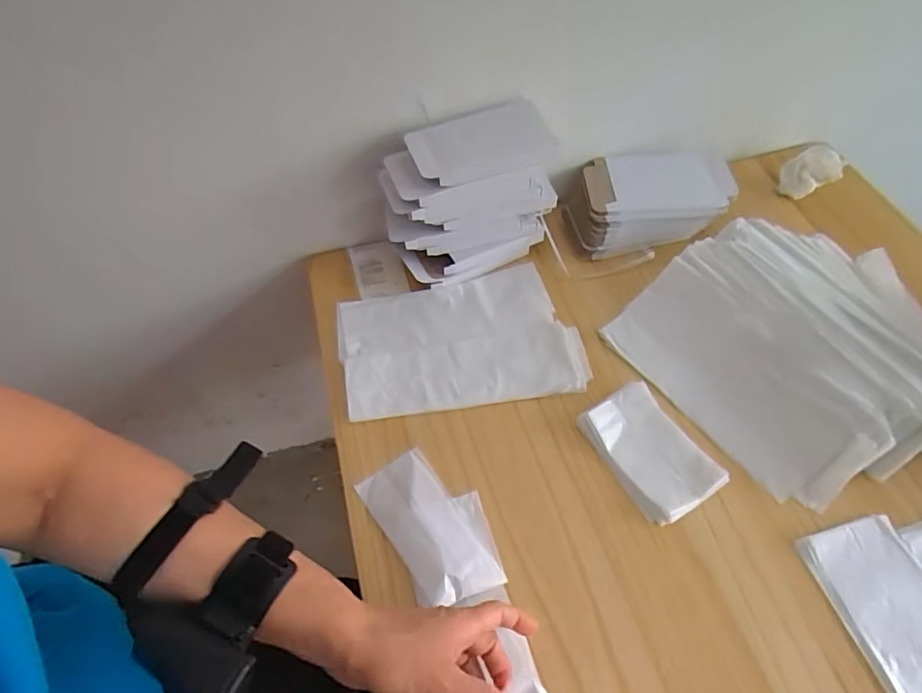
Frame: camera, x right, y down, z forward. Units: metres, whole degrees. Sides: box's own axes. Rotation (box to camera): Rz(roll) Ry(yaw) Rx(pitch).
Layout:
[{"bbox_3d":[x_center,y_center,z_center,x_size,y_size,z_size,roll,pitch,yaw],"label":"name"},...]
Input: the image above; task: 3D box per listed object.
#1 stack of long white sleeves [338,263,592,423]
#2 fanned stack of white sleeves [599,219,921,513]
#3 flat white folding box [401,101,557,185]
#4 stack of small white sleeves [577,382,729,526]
[{"bbox_3d":[-0.004,-0.007,0.629,0.262,0.013,0.174,-13,57,-4],"label":"stack of long white sleeves"},{"bbox_3d":[0.370,-0.011,0.579,0.301,0.068,0.312,-32,60,-16],"label":"fanned stack of white sleeves"},{"bbox_3d":[0.025,-0.225,0.609,0.156,0.021,0.089,-17,56,-8],"label":"flat white folding box"},{"bbox_3d":[0.188,0.103,0.545,0.084,0.021,0.130,-28,59,-14],"label":"stack of small white sleeves"}]

